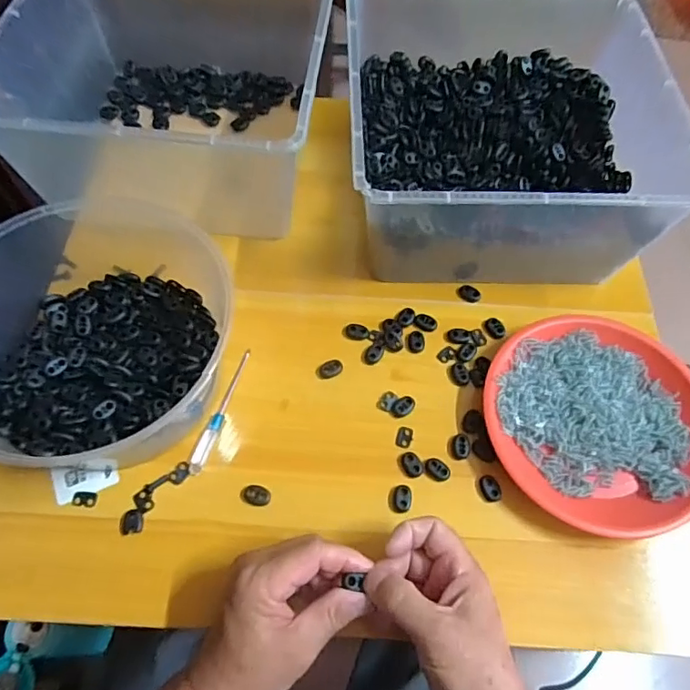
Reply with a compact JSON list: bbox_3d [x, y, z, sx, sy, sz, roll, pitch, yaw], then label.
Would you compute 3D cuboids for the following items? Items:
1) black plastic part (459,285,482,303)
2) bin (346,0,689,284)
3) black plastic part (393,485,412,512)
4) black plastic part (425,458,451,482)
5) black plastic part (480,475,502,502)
[{"bbox_3d":[0.125,-0.051,0.545,0.023,0.008,0.016,20,62,8],"label":"black plastic part"},{"bbox_3d":[0.151,-0.208,0.555,0.296,0.140,0.298,1,61,-2],"label":"bin"},{"bbox_3d":[0.047,0.125,0.445,0.014,0.004,0.022,7,61,1],"label":"black plastic part"},{"bbox_3d":[0.078,0.105,0.457,0.022,0.004,0.015,37,66,16],"label":"black plastic part"},{"bbox_3d":[0.121,0.119,0.451,0.016,0.004,0.022,-19,64,-13],"label":"black plastic part"}]

